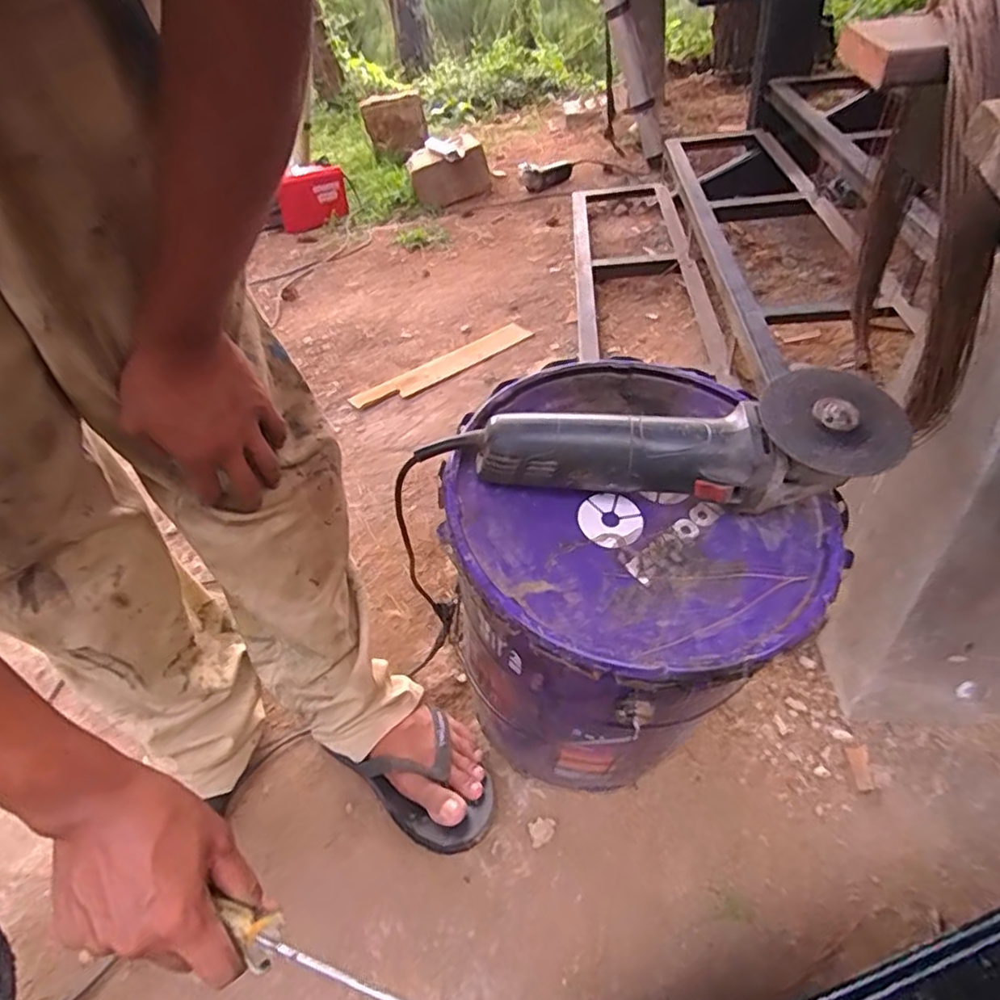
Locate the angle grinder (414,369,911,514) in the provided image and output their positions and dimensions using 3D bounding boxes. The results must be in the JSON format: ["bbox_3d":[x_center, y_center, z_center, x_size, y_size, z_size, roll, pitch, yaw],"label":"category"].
[{"bbox_3d":[0.108,-0.034,0.461,0.333,0.081,0.087,-3,44,6],"label":"angle grinder"}]

